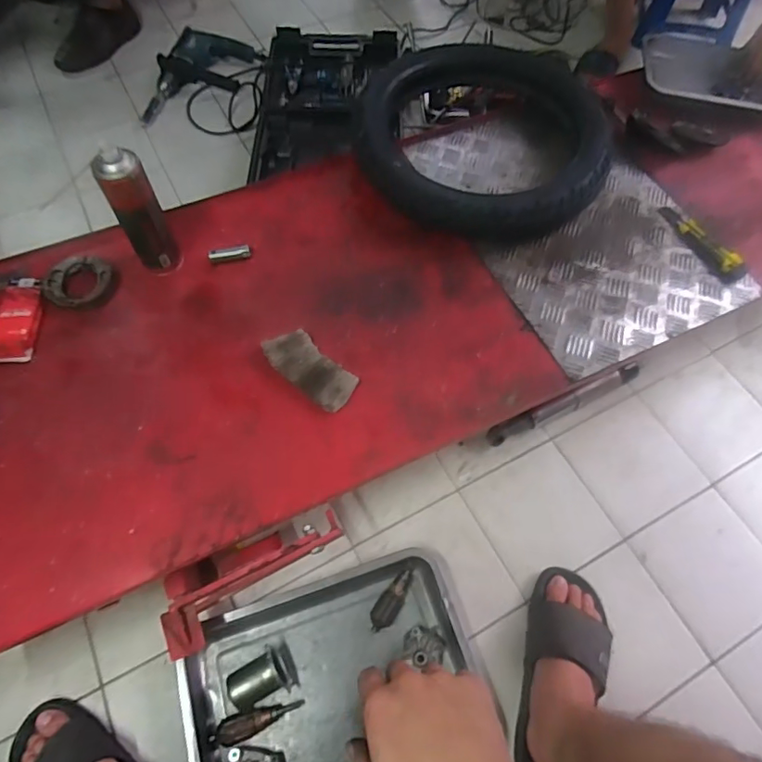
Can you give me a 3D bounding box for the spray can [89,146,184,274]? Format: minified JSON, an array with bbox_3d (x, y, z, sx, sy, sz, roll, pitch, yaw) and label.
[{"bbox_3d":[-0.352,-0.239,0.778,0.061,0.209,0.064,1,61,-2],"label":"spray can"}]

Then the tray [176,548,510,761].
[{"bbox_3d":[-0.060,0.434,0.740,0.405,0.063,0.294,-18,64,-12],"label":"tray"}]

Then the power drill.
[{"bbox_3d":[-0.482,-0.815,1.378,0.210,0.066,0.385,20,62,8],"label":"power drill"}]

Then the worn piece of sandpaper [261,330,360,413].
[{"bbox_3d":[-0.105,-0.022,0.788,0.155,0.036,0.075,36,66,16],"label":"worn piece of sandpaper"}]

